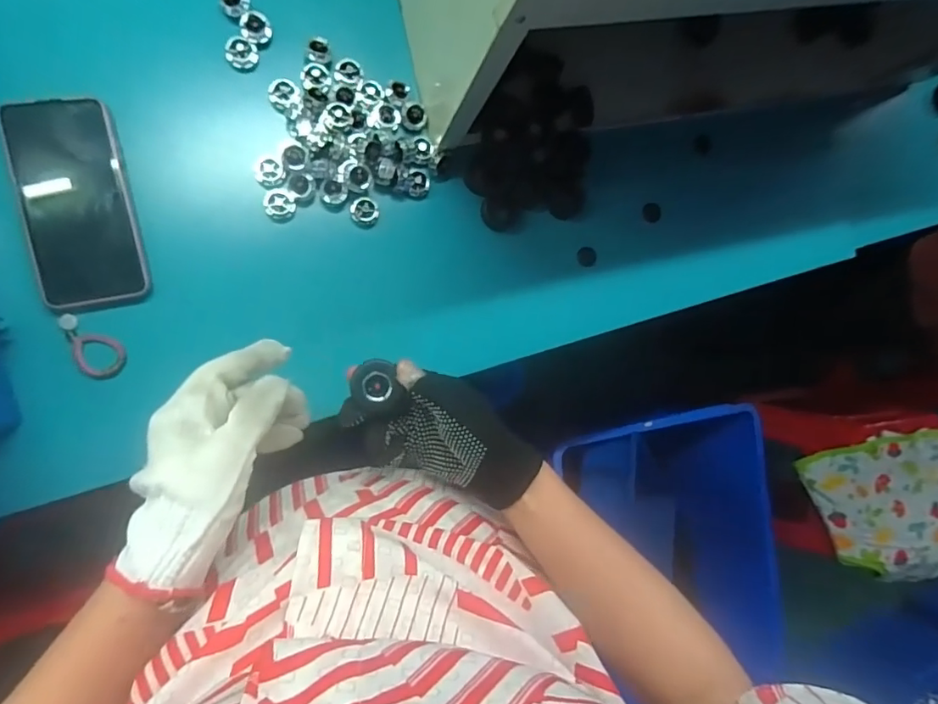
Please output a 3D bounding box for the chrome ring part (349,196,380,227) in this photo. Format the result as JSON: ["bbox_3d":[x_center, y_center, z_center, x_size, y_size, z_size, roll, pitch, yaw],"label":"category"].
[{"bbox_3d":[-0.099,-0.133,0.504,0.026,0.017,0.026,9,90,-8],"label":"chrome ring part"}]

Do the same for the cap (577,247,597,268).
[{"bbox_3d":[0.129,-0.103,0.576,0.020,0.012,0.021,0,92,-7],"label":"cap"}]

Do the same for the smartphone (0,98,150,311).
[{"bbox_3d":[-0.324,-0.121,0.435,0.079,0.017,0.165,-12,93,-7],"label":"smartphone"}]

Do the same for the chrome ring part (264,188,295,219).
[{"bbox_3d":[-0.172,-0.135,0.482,0.025,0.018,0.026,0,92,-7],"label":"chrome ring part"}]

